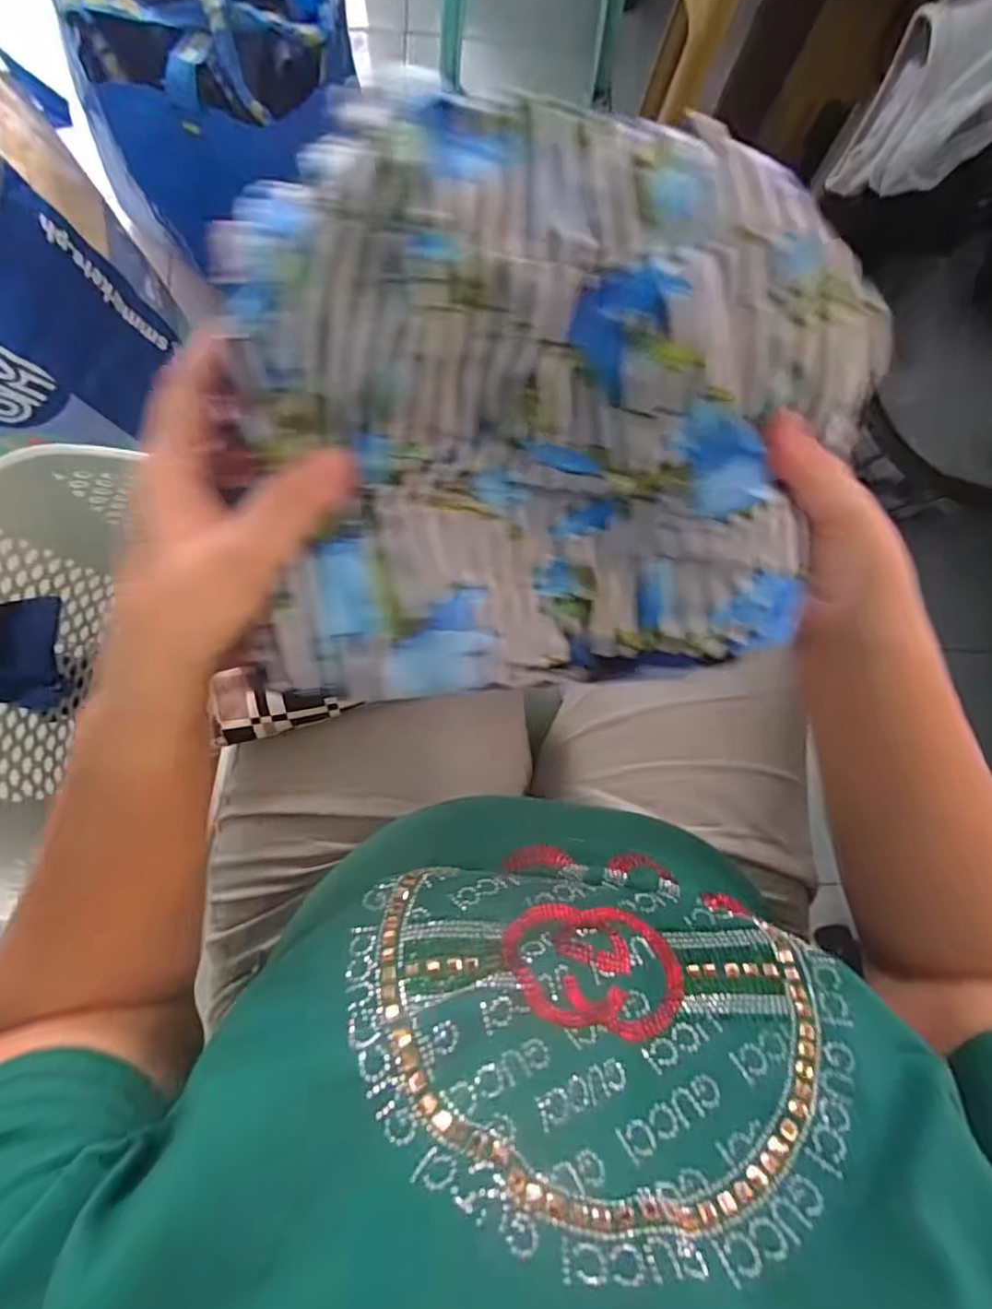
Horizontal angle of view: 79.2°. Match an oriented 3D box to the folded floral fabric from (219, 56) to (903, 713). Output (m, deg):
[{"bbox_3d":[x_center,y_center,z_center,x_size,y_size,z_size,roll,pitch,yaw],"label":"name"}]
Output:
[{"bbox_3d":[0.025,-0.086,0.233,0.234,0.028,0.209,2,110,-6],"label":"folded floral fabric"}]

